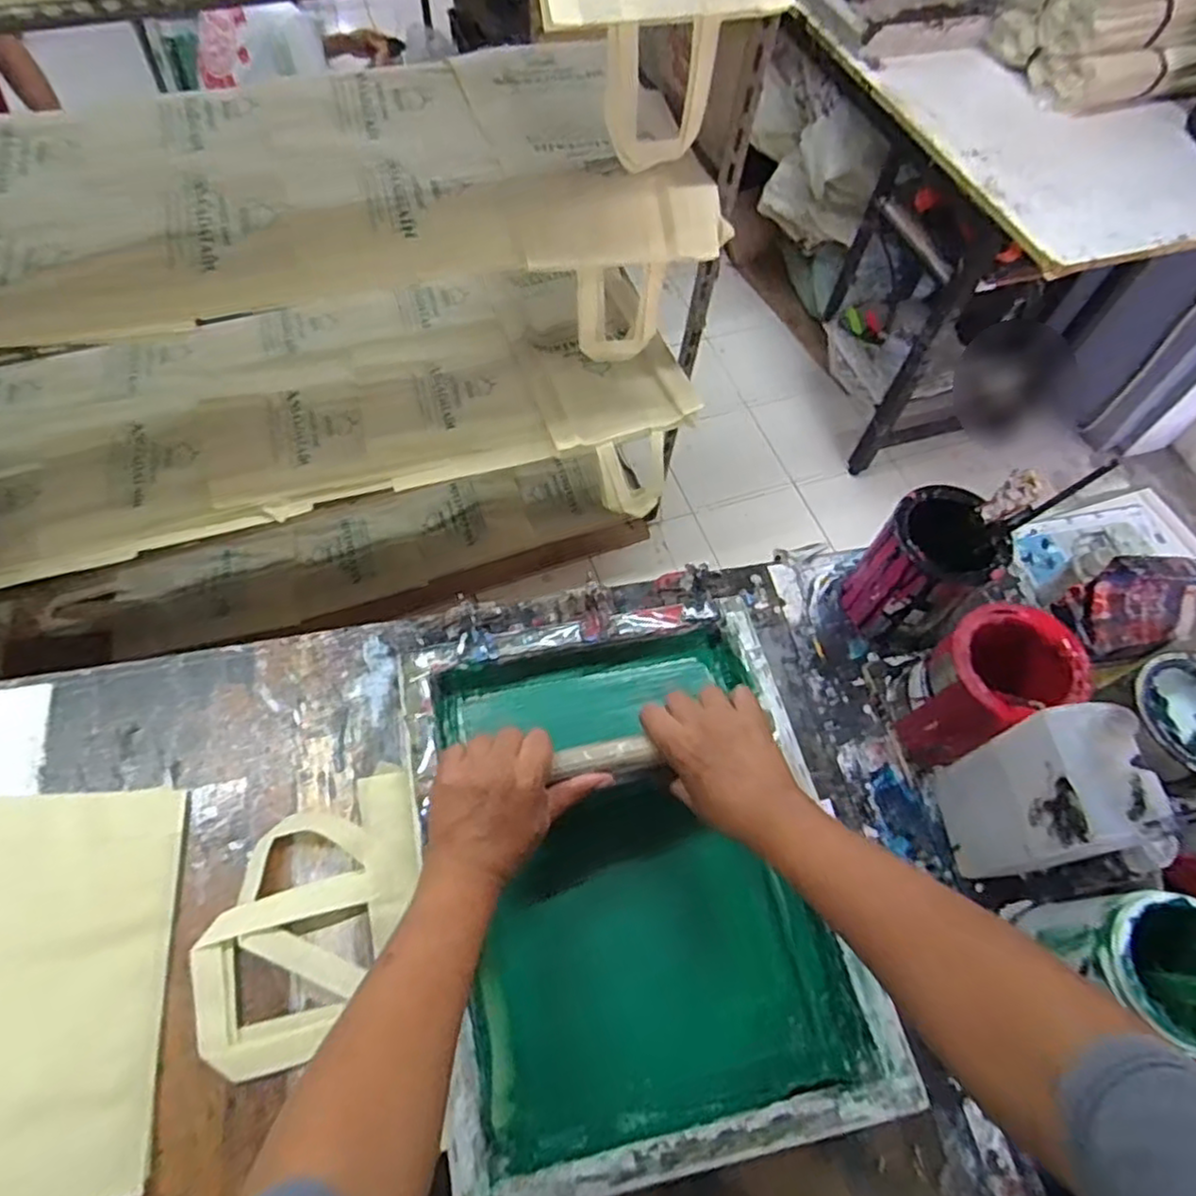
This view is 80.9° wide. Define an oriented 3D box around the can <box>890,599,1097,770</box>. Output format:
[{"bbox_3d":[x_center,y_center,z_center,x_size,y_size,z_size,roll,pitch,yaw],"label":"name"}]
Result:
[{"bbox_3d":[0.343,0.085,0.650,0.103,0.167,0.098,1,61,-2],"label":"can"}]

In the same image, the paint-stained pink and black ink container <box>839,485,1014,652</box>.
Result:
[{"bbox_3d":[0.328,-0.024,0.714,0.105,0.145,0.109,1,61,-2],"label":"paint-stained pink and black ink container"}]

